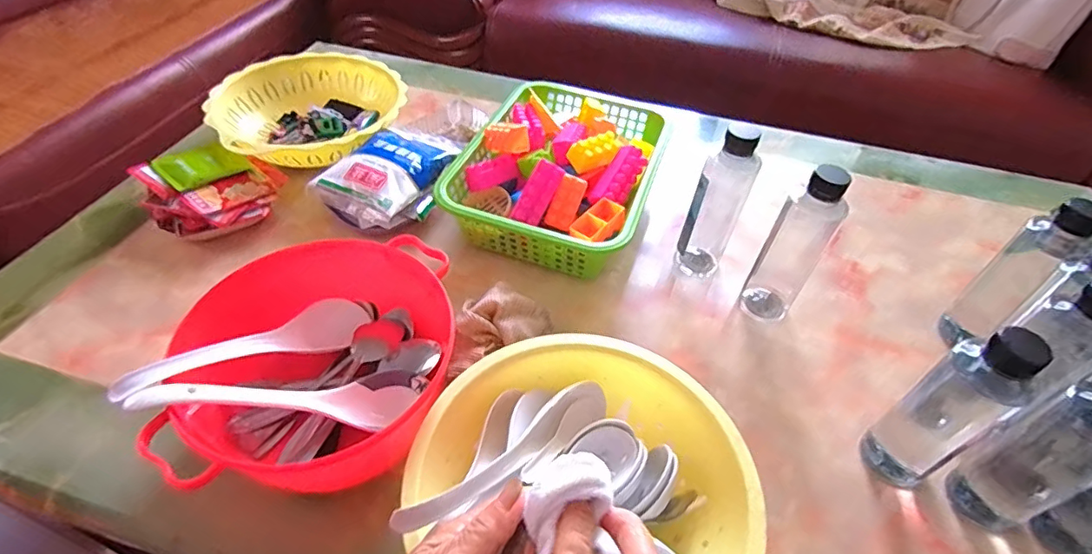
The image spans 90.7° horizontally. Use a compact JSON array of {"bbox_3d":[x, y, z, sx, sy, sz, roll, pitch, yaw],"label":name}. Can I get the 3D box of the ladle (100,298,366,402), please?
[{"bbox_3d":[-0.239,0.057,0.452,0.046,0.024,0.203,32,27,24],"label":"ladle"}]

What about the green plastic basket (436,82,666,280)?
[{"bbox_3d":[0.024,-0.137,0.665,0.218,0.082,0.287,17,49,12],"label":"green plastic basket"}]

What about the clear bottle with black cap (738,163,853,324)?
[{"bbox_3d":[0.250,-0.033,0.541,0.053,0.179,0.052,25,51,19],"label":"clear bottle with black cap"}]

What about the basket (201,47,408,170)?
[{"bbox_3d":[-0.318,-0.224,0.740,0.236,0.059,0.245,-30,56,-27],"label":"basket"}]

